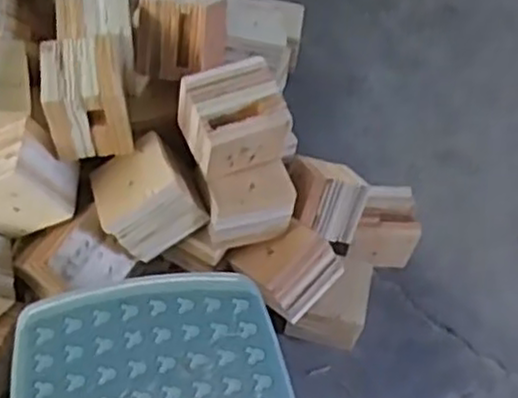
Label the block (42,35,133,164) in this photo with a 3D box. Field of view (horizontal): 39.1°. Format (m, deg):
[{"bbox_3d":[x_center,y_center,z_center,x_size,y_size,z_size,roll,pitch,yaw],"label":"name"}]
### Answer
[{"bbox_3d":[-0.188,-0.110,0.799,0.087,0.093,0.098,-5,54,-11],"label":"block"}]

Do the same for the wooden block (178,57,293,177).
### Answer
[{"bbox_3d":[-0.026,-0.085,0.786,0.099,0.090,0.085,-16,57,-18],"label":"wooden block"}]

